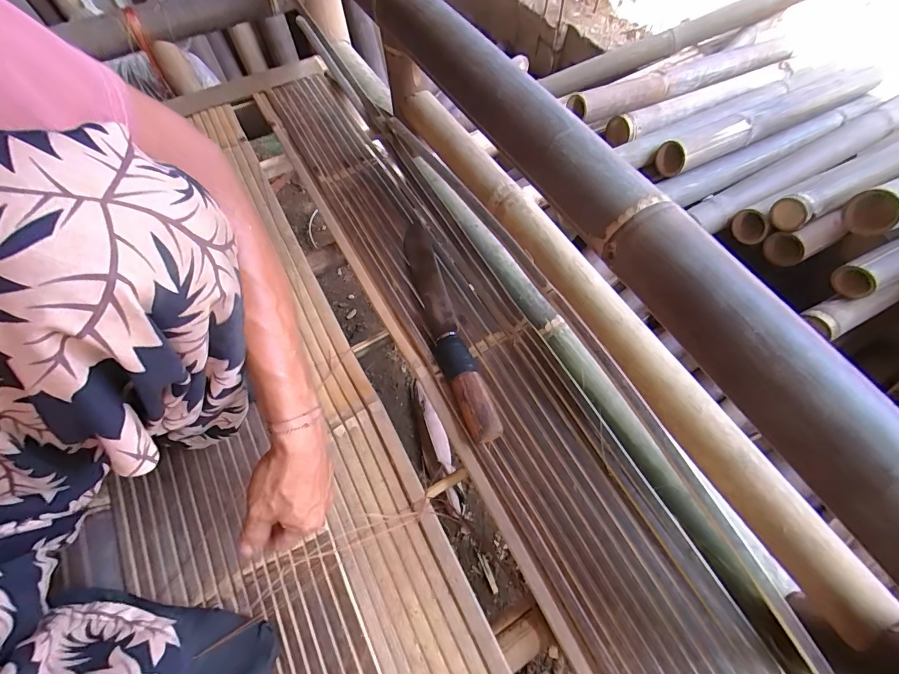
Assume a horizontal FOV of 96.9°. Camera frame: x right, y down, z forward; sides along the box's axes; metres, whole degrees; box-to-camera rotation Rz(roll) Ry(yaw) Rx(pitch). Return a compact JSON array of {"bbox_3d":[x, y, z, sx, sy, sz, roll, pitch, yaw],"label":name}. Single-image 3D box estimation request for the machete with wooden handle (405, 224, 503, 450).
[{"bbox_3d":[-0.009,-0.027,0.527,0.044,0.046,0.342,-17,65,-5],"label":"machete with wooden handle"}]

